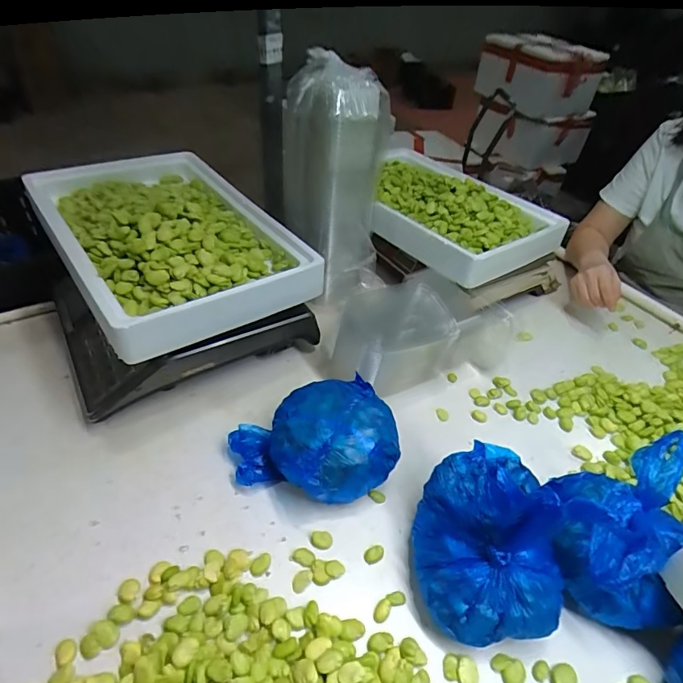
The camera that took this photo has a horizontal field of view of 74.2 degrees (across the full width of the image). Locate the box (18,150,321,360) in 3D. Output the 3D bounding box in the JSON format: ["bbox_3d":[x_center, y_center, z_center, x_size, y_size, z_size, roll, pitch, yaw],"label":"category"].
[{"bbox_3d":[-0.262,-0.164,0.687,0.292,0.076,0.439,-25,50,-29],"label":"box"}]

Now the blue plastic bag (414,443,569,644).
[{"bbox_3d":[0.155,0.199,0.475,0.138,0.144,0.174,2,42,-4],"label":"blue plastic bag"}]

